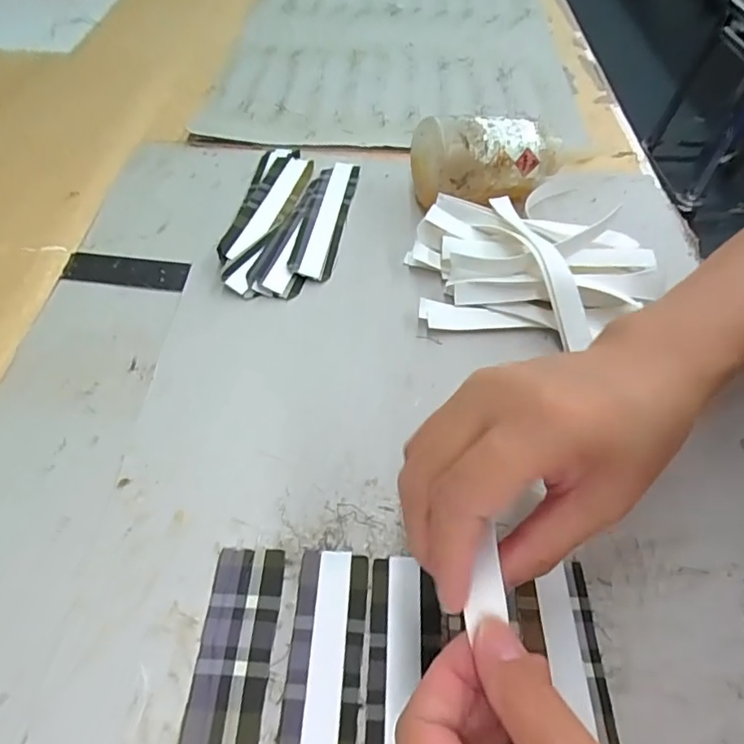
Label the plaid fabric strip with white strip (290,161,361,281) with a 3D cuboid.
[{"bbox_3d":[-0.036,-0.125,0.432,0.034,0.007,0.139,6,52,3],"label":"plaid fabric strip with white strip"}]

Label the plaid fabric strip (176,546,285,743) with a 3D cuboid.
[{"bbox_3d":[-0.061,0.142,0.223,0.032,0.004,0.140,3,52,0],"label":"plaid fabric strip"}]

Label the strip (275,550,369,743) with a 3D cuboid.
[{"bbox_3d":[-0.022,0.146,0.225,0.032,0.005,0.142,4,52,1],"label":"strip"}]

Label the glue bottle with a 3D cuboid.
[{"bbox_3d":[0.091,-0.164,0.427,0.113,0.068,0.053,-10,53,-10],"label":"glue bottle"}]

